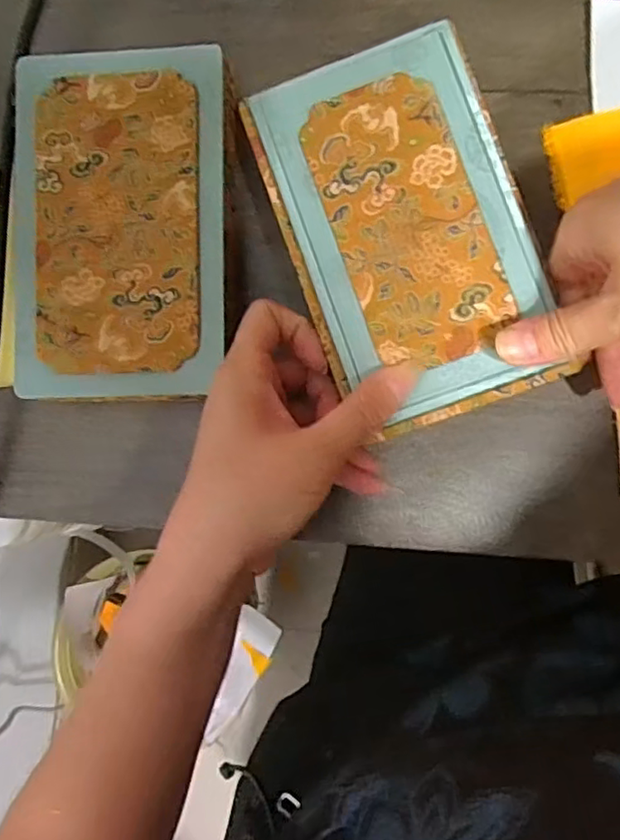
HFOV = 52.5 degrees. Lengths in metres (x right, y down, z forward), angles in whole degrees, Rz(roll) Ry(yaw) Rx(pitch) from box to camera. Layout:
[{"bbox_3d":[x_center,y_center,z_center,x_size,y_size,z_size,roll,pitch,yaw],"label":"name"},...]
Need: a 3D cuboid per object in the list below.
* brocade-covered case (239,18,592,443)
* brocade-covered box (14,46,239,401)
[{"bbox_3d":[0.045,-0.087,0.293,0.105,0.015,0.173,-20,86,4],"label":"brocade-covered case"},{"bbox_3d":[-0.098,-0.101,0.338,0.113,0.032,0.178,-1,88,5],"label":"brocade-covered box"}]

